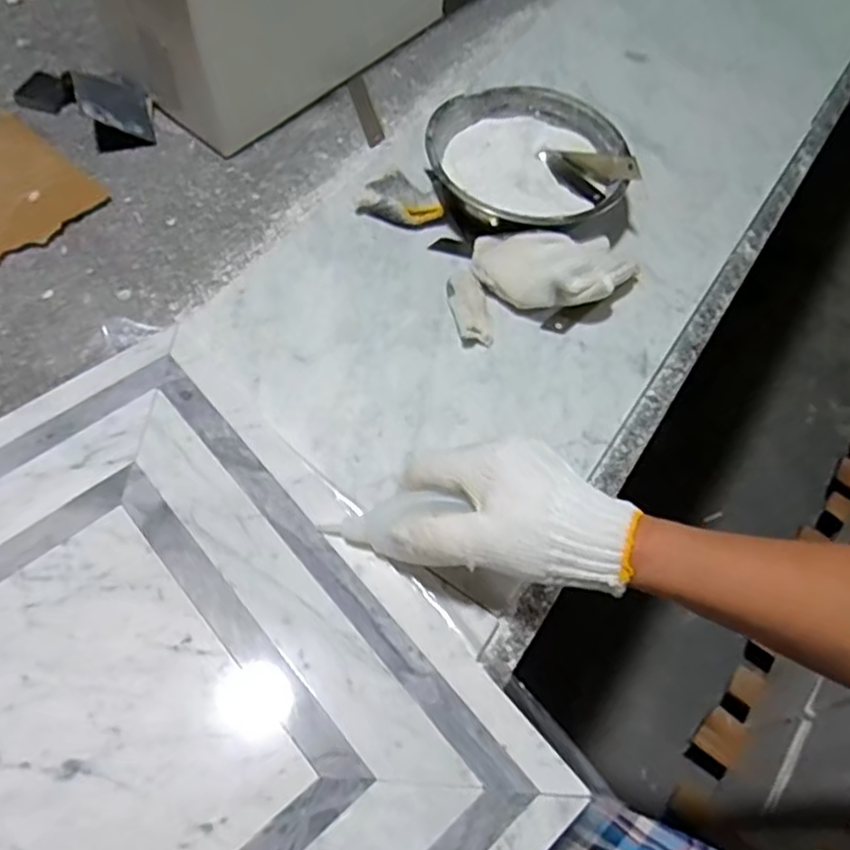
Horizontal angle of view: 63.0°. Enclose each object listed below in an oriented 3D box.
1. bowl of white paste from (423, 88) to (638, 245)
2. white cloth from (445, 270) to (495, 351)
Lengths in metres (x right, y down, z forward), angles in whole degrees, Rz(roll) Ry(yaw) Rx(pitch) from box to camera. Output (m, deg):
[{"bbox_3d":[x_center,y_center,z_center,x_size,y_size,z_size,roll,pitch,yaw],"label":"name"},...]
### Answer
[{"bbox_3d":[0.085,-0.212,0.583,0.159,0.055,0.159,2,60,-4],"label":"bowl of white paste"},{"bbox_3d":[0.033,-0.092,0.537,0.026,0.009,0.073,-5,61,-8],"label":"white cloth"}]

